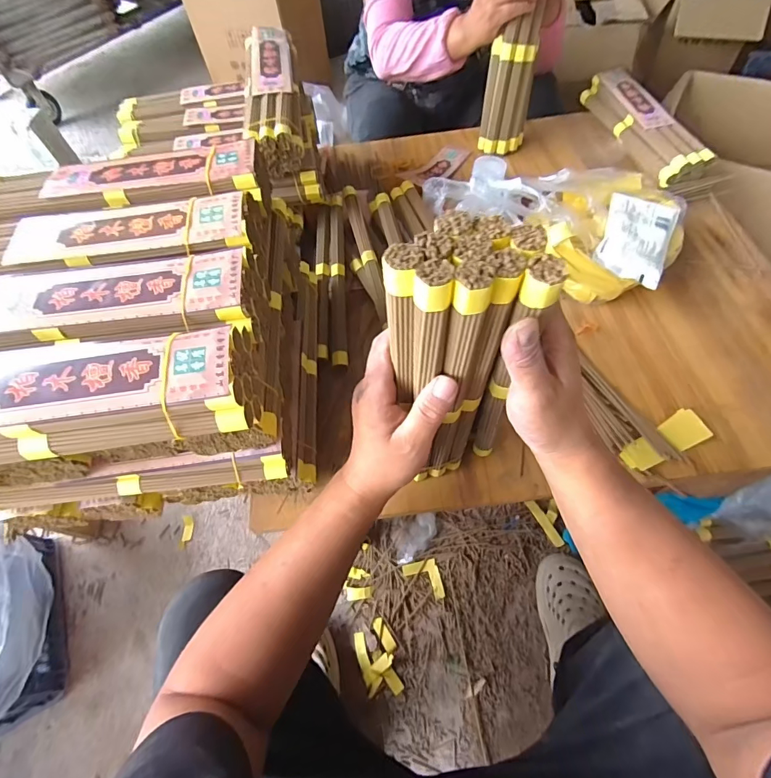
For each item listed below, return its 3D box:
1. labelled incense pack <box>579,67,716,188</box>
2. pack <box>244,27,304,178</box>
[{"bbox_3d":[0.471,-0.493,0.761,0.066,0.052,0.330,-11,59,-2],"label":"labelled incense pack"},{"bbox_3d":[-0.168,-0.447,0.627,0.074,0.068,0.305,-9,59,-1],"label":"pack"}]

